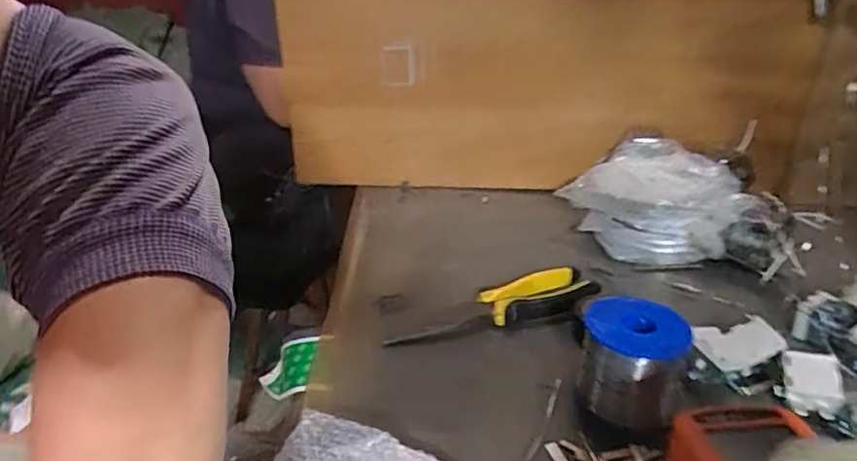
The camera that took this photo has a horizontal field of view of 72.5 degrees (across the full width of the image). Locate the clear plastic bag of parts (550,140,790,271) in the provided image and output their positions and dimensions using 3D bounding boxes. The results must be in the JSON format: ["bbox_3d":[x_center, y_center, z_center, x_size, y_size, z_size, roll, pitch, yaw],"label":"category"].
[{"bbox_3d":[0.256,-0.032,0.630,0.210,0.071,0.183,10,27,18],"label":"clear plastic bag of parts"}]

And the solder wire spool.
[{"bbox_3d":[0.137,0.086,0.395,0.063,0.060,0.063,12,28,21],"label":"solder wire spool"}]

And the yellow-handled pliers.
[{"bbox_3d":[0.058,0.064,0.483,0.191,0.012,0.049,-13,29,-26],"label":"yellow-handled pliers"}]

